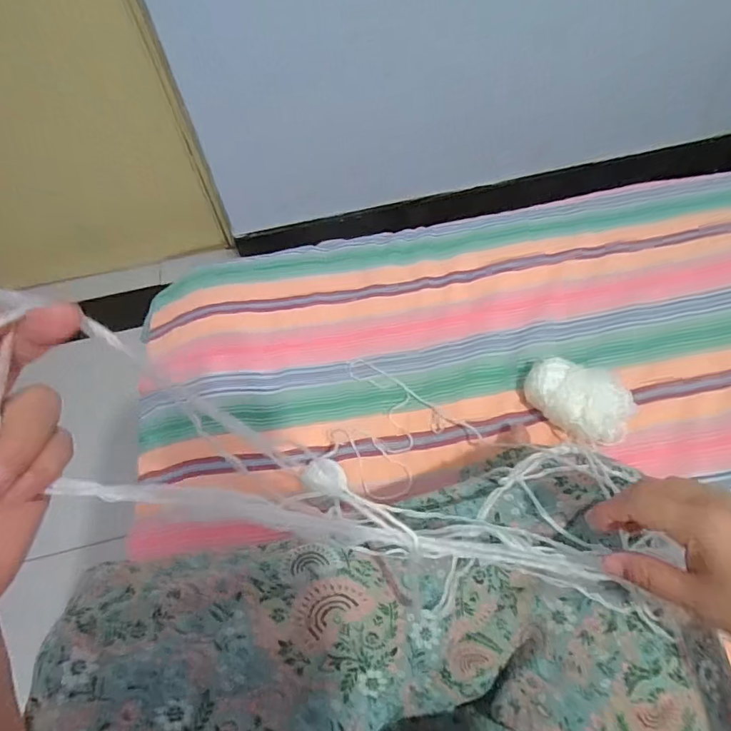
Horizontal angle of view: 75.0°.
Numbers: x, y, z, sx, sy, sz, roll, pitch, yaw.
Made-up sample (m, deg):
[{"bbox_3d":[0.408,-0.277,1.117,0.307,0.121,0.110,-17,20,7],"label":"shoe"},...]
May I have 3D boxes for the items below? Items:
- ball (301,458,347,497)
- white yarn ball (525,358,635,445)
[{"bbox_3d":[-0.045,0.132,0.553,0.051,0.044,0.045,14,60,13],"label":"ball"},{"bbox_3d":[0.263,0.044,0.594,0.127,0.049,0.089,30,65,21],"label":"white yarn ball"}]

